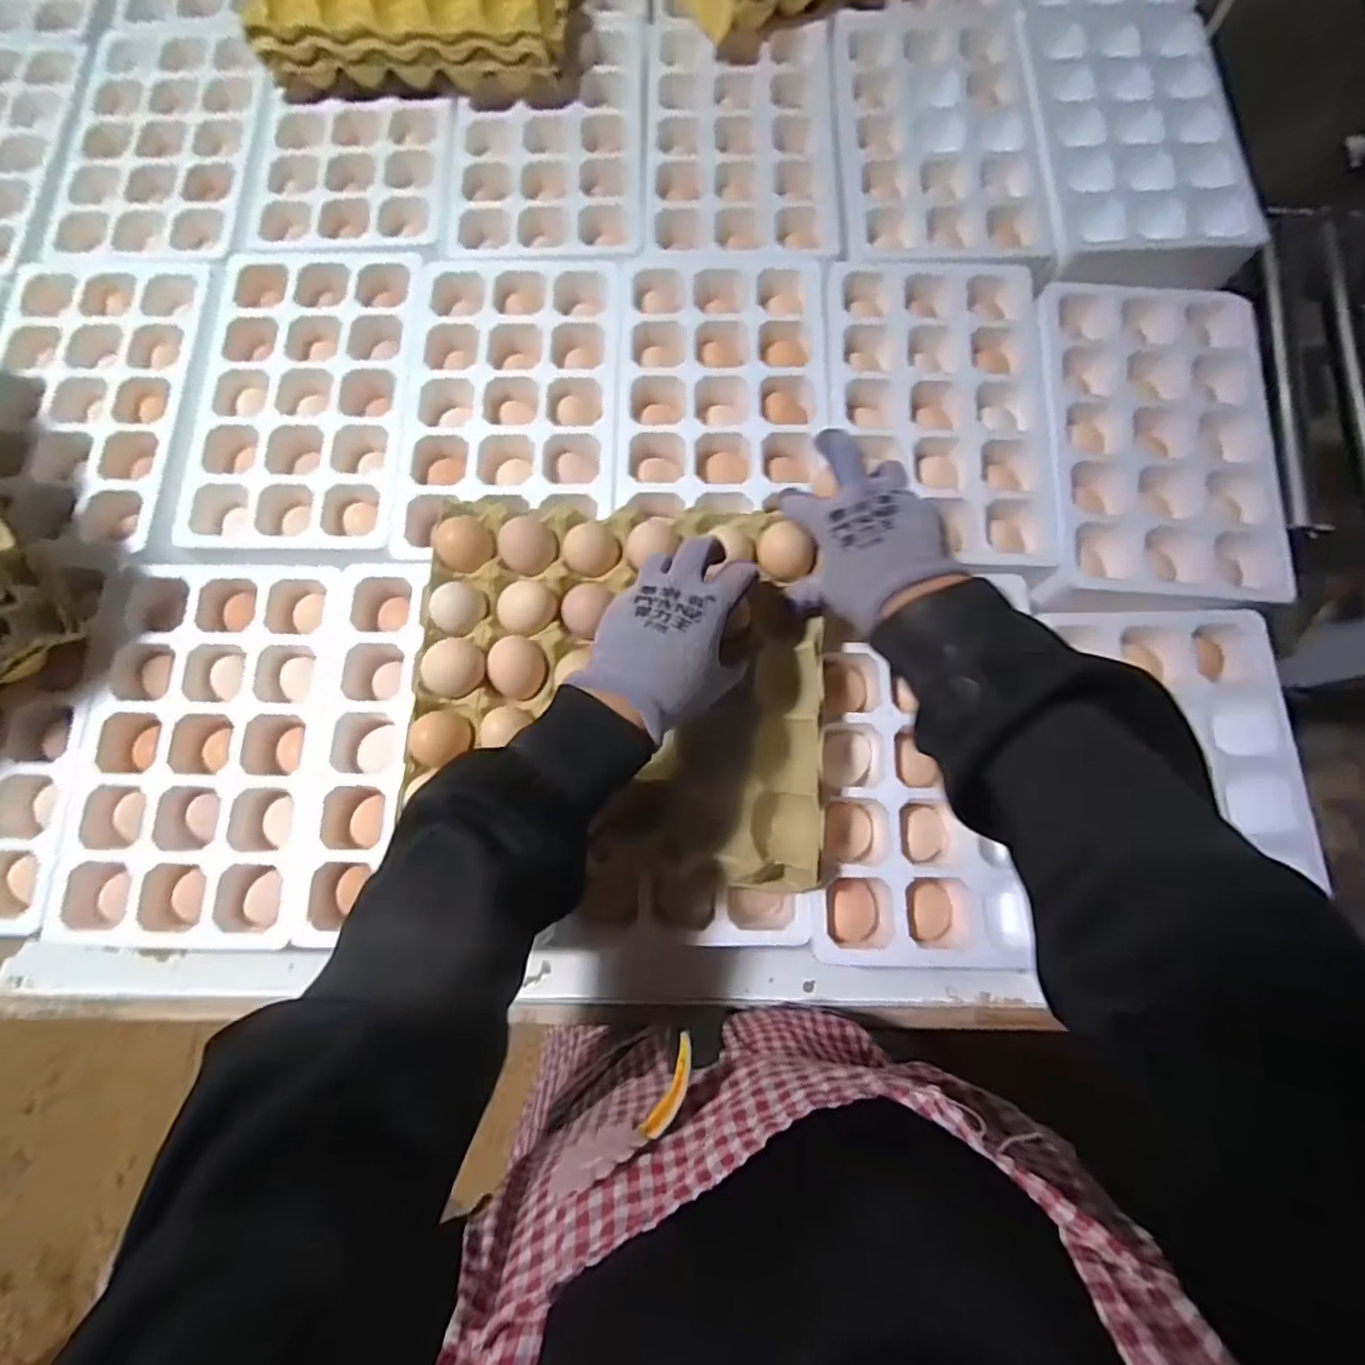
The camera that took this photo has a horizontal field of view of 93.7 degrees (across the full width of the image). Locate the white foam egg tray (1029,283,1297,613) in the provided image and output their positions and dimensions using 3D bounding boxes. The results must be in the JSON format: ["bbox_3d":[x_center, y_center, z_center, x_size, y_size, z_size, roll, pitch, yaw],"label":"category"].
[{"bbox_3d":[0.413,-0.209,0.560,0.202,0.046,0.326,5,75,2],"label":"white foam egg tray"}]

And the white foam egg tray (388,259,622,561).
[{"bbox_3d":[-0.149,-0.245,0.574,0.186,0.043,0.294,1,75,1],"label":"white foam egg tray"}]

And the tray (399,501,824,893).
[{"bbox_3d":[-0.045,-0.002,0.478,0.290,0.054,0.265,4,75,1],"label":"tray"}]

